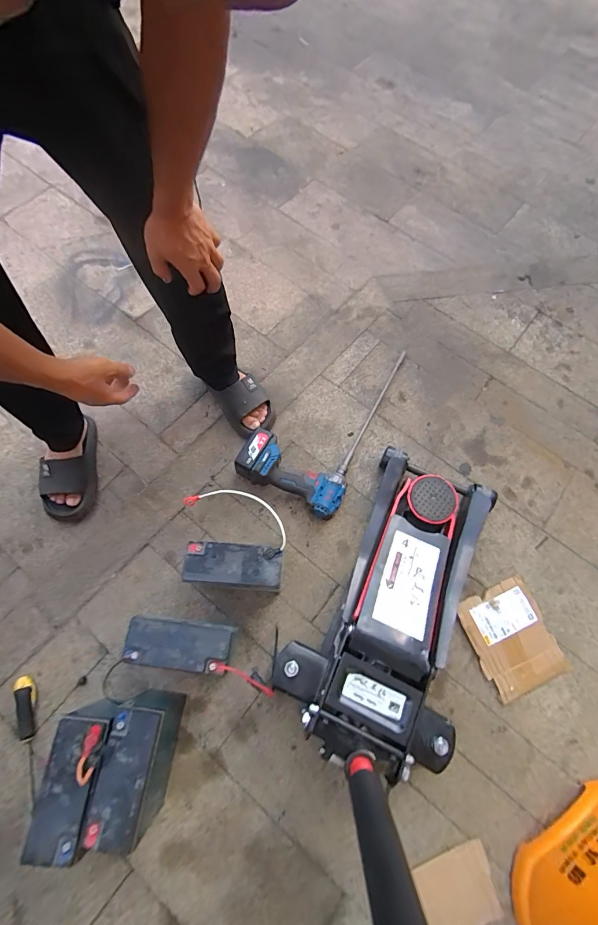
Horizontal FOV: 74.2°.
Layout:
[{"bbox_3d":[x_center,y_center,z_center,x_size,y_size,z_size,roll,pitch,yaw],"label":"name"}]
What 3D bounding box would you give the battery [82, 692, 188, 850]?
[{"bbox_3d":[-0.266,0.489,0.654,0.087,0.171,0.175,7,69,0],"label":"battery"}]

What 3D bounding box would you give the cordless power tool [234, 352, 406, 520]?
[{"bbox_3d":[0.060,-0.114,0.971,0.246,0.070,0.472,24,70,6],"label":"cordless power tool"}]

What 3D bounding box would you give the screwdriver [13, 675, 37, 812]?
[{"bbox_3d":[-0.504,0.511,0.729,0.032,0.026,0.214,-13,71,-7],"label":"screwdriver"}]

